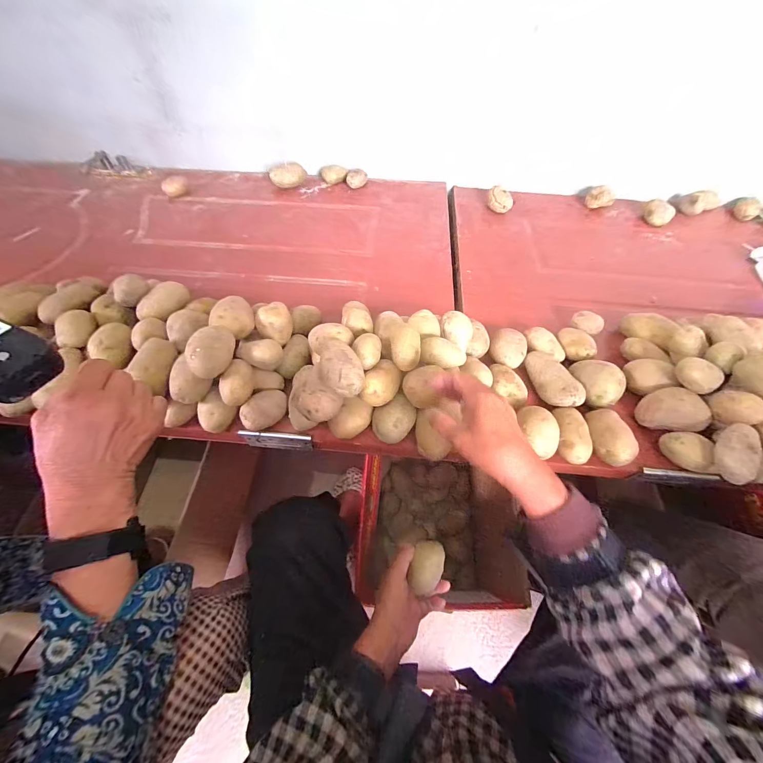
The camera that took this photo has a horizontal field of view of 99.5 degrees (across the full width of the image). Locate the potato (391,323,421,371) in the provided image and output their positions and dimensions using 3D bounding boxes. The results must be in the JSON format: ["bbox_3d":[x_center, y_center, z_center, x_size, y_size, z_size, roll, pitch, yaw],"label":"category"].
[{"bbox_3d":[0.032,-0.045,0.434,0.038,0.031,0.063,4,56,4],"label":"potato"}]

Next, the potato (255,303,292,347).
[{"bbox_3d":[-0.166,-0.085,0.511,0.052,0.060,0.053,-21,58,-13],"label":"potato"}]

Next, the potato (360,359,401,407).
[{"bbox_3d":[0.001,0.002,0.428,0.044,0.042,0.064,9,56,7],"label":"potato"}]

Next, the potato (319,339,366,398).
[{"bbox_3d":[-0.050,-0.013,0.401,0.049,0.041,0.067,-18,57,-11],"label":"potato"}]

